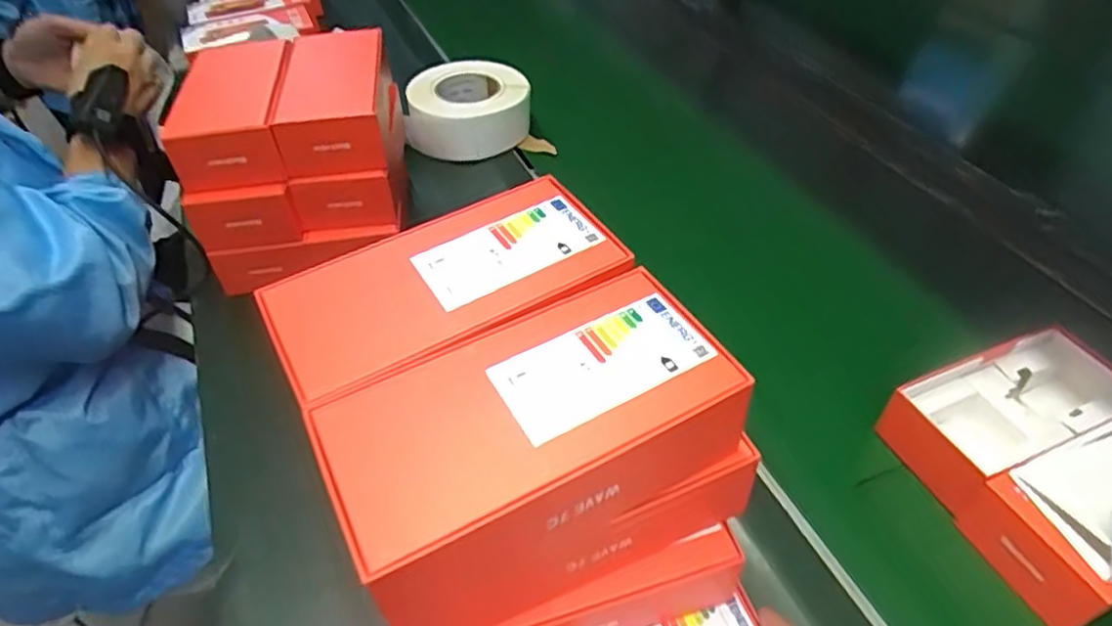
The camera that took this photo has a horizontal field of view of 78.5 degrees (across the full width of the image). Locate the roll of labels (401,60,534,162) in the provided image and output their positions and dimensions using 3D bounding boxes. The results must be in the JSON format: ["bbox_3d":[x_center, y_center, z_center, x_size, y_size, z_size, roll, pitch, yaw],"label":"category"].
[{"bbox_3d":[-0.104,-0.242,0.821,0.146,0.068,0.122,-6,46,-5],"label":"roll of labels"}]

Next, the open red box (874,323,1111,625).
[{"bbox_3d":[0.370,0.090,0.483,0.199,0.083,0.184,-17,48,-15],"label":"open red box"}]

